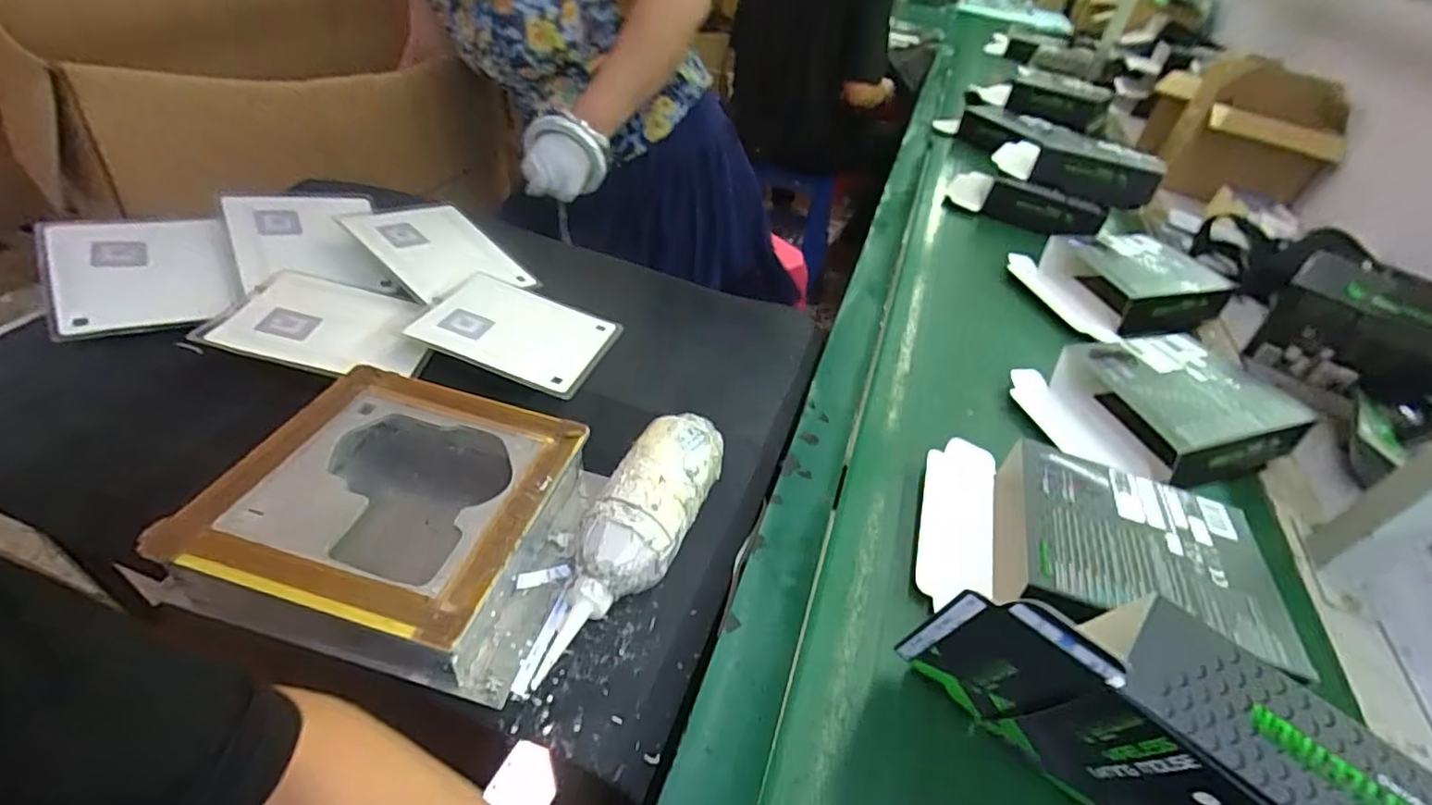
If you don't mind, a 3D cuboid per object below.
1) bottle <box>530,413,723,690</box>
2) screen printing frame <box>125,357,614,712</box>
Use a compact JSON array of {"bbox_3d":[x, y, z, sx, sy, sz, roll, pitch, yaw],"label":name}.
[{"bbox_3d":[-0.060,0.098,0.459,0.062,0.063,0.215,21,44,11],"label":"bottle"},{"bbox_3d":[-0.223,0.080,0.454,0.231,0.075,0.202,14,43,4],"label":"screen printing frame"}]

